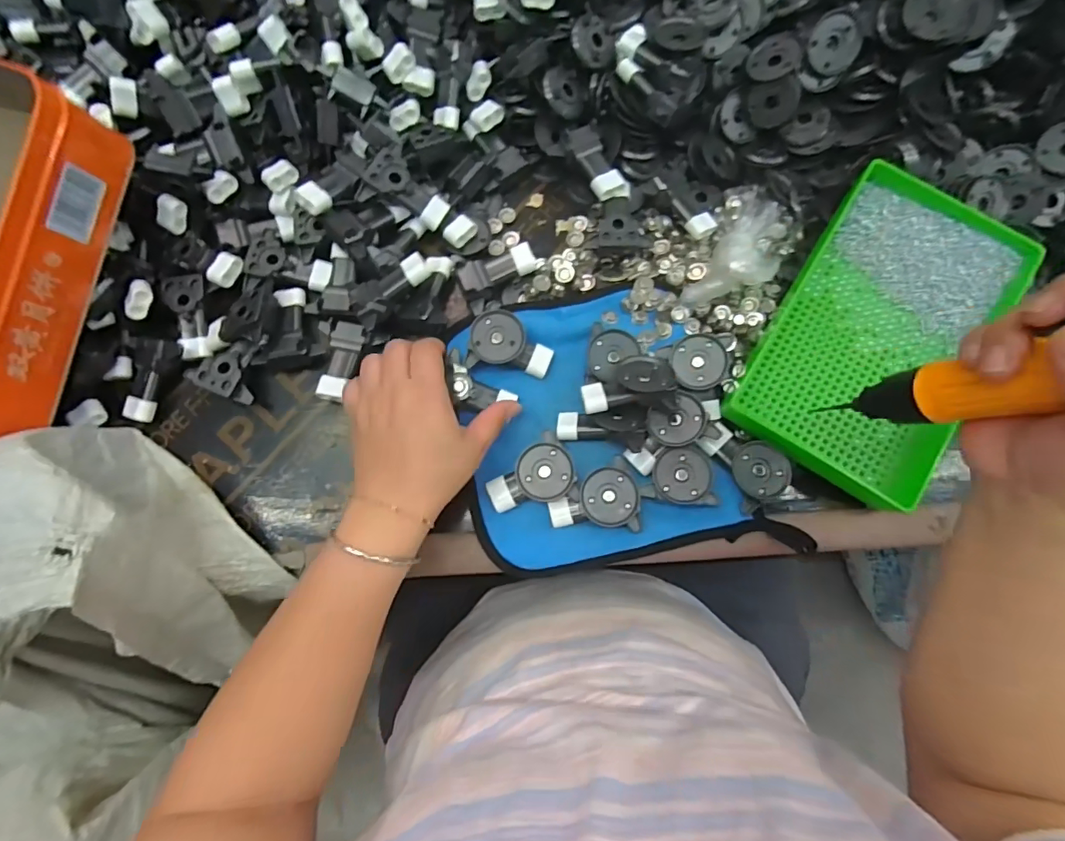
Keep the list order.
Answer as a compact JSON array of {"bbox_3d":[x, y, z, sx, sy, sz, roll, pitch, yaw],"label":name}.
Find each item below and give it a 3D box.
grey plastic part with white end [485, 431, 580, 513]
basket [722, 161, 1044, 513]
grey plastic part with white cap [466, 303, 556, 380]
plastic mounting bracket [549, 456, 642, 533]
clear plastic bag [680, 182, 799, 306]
[{"bbox_3d":[-0.001,0.038,0.375,0.065,0.014,0.050,-8,80,-2],"label":"grey plastic part with white end"},{"bbox_3d":[0.276,-0.066,0.392,0.152,0.034,0.245,31,80,5],"label":"basket"},{"bbox_3d":[-0.016,-0.064,0.399,0.063,0.020,0.052,7,79,0],"label":"grey plastic part with white cap"},{"bbox_3d":[0.045,0.059,0.370,0.064,0.016,0.051,-10,80,-3],"label":"plastic mounting bracket"},{"bbox_3d":[0.171,-0.138,0.409,0.068,0.040,0.124,35,81,5],"label":"clear plastic bag"}]

